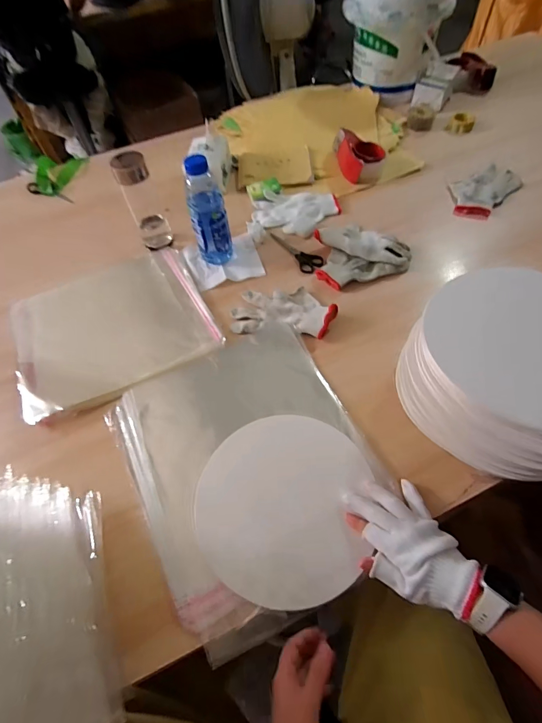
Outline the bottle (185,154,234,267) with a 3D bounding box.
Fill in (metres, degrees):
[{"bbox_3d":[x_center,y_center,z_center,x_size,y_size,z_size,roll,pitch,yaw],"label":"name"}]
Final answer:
[{"bbox_3d":[-0.119,-0.285,0.710,0.069,0.193,0.062,-1,57,2],"label":"bottle"}]

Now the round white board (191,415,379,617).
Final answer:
[{"bbox_3d":[0.012,0.185,0.494,0.215,0.010,0.227,-3,61,5],"label":"round white board"}]

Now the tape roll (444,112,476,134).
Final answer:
[{"bbox_3d":[0.533,-0.666,1.033,0.065,0.032,0.065,-2,56,3],"label":"tape roll"}]

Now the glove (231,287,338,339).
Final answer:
[{"bbox_3d":[0.022,-0.098,0.671,0.183,0.030,0.103,6,58,6],"label":"glove"}]

